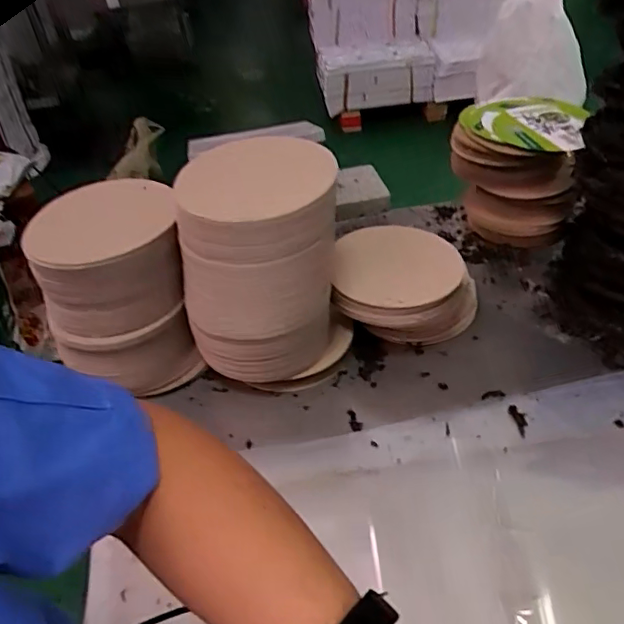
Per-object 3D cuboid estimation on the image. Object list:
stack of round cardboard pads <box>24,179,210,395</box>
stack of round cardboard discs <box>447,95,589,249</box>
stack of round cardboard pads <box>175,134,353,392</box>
[{"bbox_3d":[-0.206,-0.024,0.634,0.142,0.192,0.140,-16,42,-10],"label":"stack of round cardboard pads"},{"bbox_3d":[0.289,-0.201,0.836,0.164,0.163,0.139,5,42,14],"label":"stack of round cardboard discs"},{"bbox_3d":[-0.051,-0.042,0.632,0.164,0.238,0.171,-9,41,-2],"label":"stack of round cardboard pads"}]

